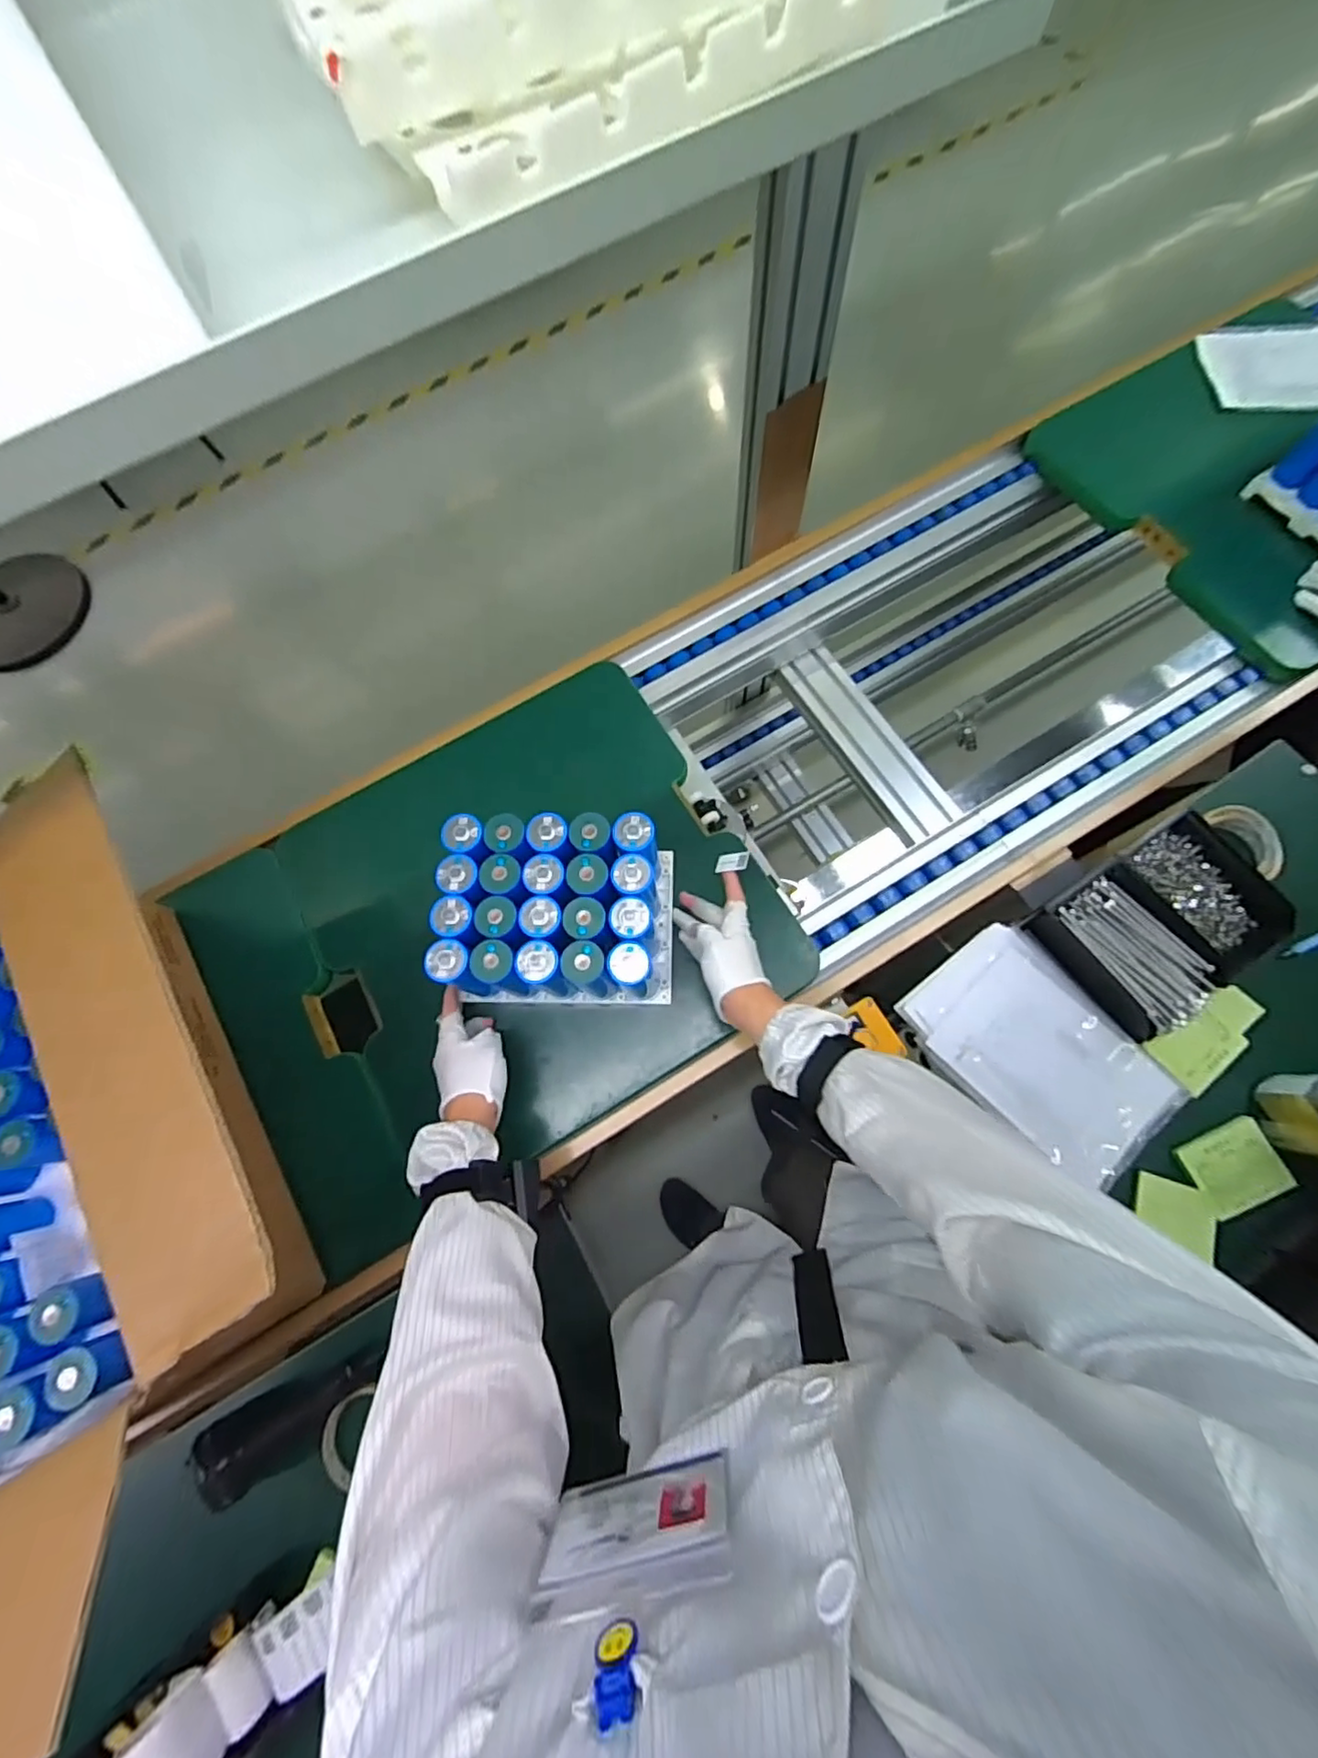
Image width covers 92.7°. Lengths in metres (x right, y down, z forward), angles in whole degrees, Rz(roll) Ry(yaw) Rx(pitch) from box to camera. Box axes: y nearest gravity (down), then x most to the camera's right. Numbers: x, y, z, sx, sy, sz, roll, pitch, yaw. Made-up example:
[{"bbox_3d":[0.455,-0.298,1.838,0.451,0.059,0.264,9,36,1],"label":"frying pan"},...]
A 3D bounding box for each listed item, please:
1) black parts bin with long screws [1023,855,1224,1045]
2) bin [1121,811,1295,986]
[{"bbox_3d":[0.506,0.074,0.680,0.114,0.061,0.165,-31,74,-7],"label":"black parts bin with long screws"},{"bbox_3d":[0.594,0.025,0.703,0.127,0.067,0.175,-26,74,-6],"label":"bin"}]

